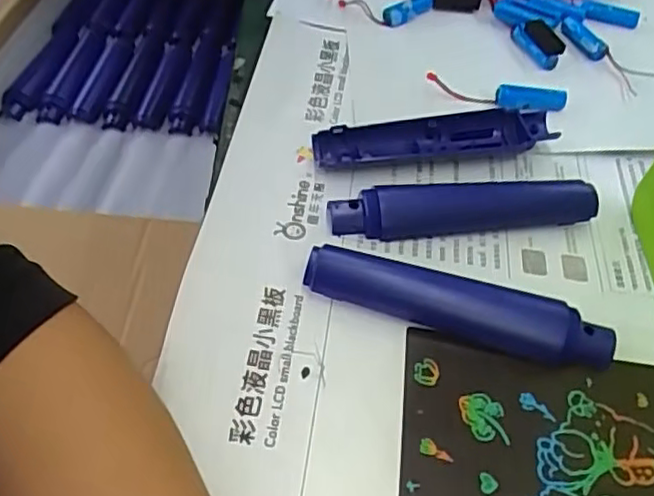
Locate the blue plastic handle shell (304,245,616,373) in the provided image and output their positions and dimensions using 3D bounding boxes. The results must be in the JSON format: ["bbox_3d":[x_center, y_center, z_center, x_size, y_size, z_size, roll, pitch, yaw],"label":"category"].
[{"bbox_3d":[0.072,0.030,0.361,0.166,0.019,0.031,12,49,6],"label":"blue plastic handle shell"}]

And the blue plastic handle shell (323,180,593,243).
[{"bbox_3d":[0.086,-0.024,0.419,0.169,0.020,0.030,-5,50,-9],"label":"blue plastic handle shell"}]

